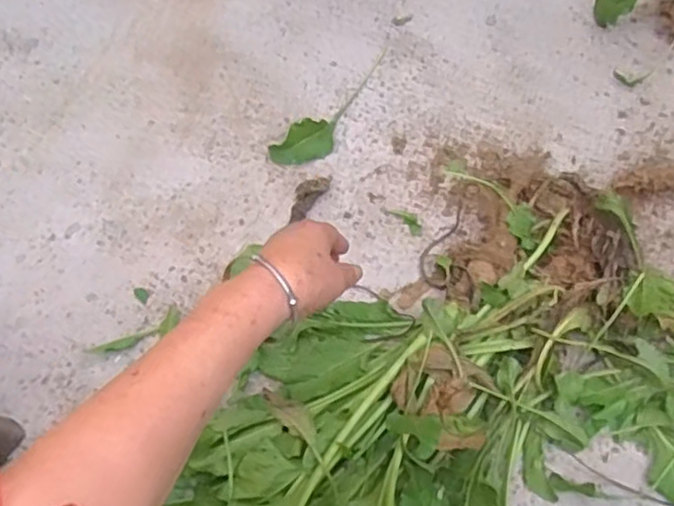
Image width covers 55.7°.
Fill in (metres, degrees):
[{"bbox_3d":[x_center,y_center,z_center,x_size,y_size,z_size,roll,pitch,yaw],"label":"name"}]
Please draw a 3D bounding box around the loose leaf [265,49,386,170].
[{"bbox_3d":[0.004,-0.189,0.821,0.060,0.033,0.220,41,80,12],"label":"loose leaf"}]

